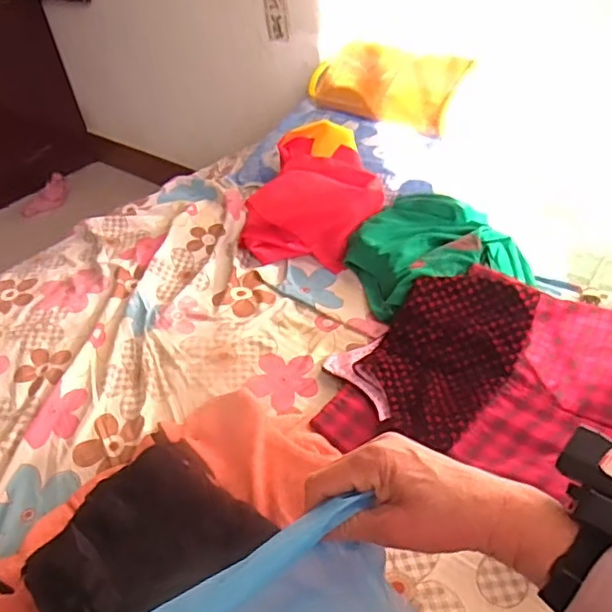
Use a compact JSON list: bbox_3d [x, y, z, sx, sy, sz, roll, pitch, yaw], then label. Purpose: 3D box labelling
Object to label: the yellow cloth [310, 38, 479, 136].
[{"bbox_3d":[0.149,-0.424,1.169,0.315,0.094,0.118,26,50,34],"label":"yellow cloth"}]

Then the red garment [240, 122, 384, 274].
[{"bbox_3d":[0.004,-0.202,1.123,0.252,0.155,0.256,-7,40,1],"label":"red garment"}]

